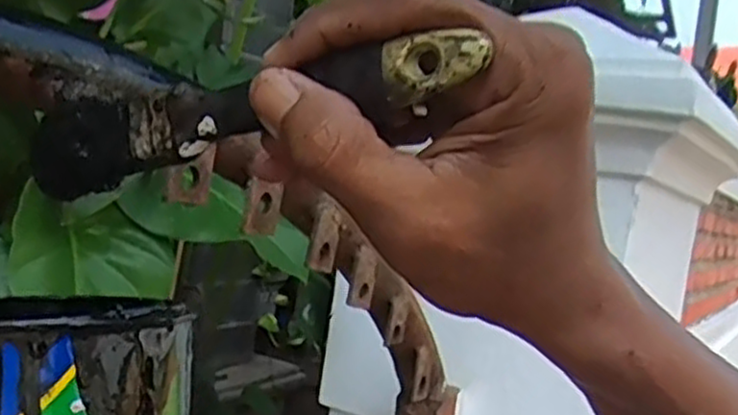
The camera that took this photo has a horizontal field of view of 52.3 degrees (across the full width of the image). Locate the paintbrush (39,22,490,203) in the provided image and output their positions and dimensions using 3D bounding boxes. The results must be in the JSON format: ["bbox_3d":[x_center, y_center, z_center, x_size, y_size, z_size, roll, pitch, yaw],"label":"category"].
[{"bbox_3d":[-0.044,-0.028,0.227,0.168,0.029,0.012,-7,-7,31],"label":"paintbrush"}]

